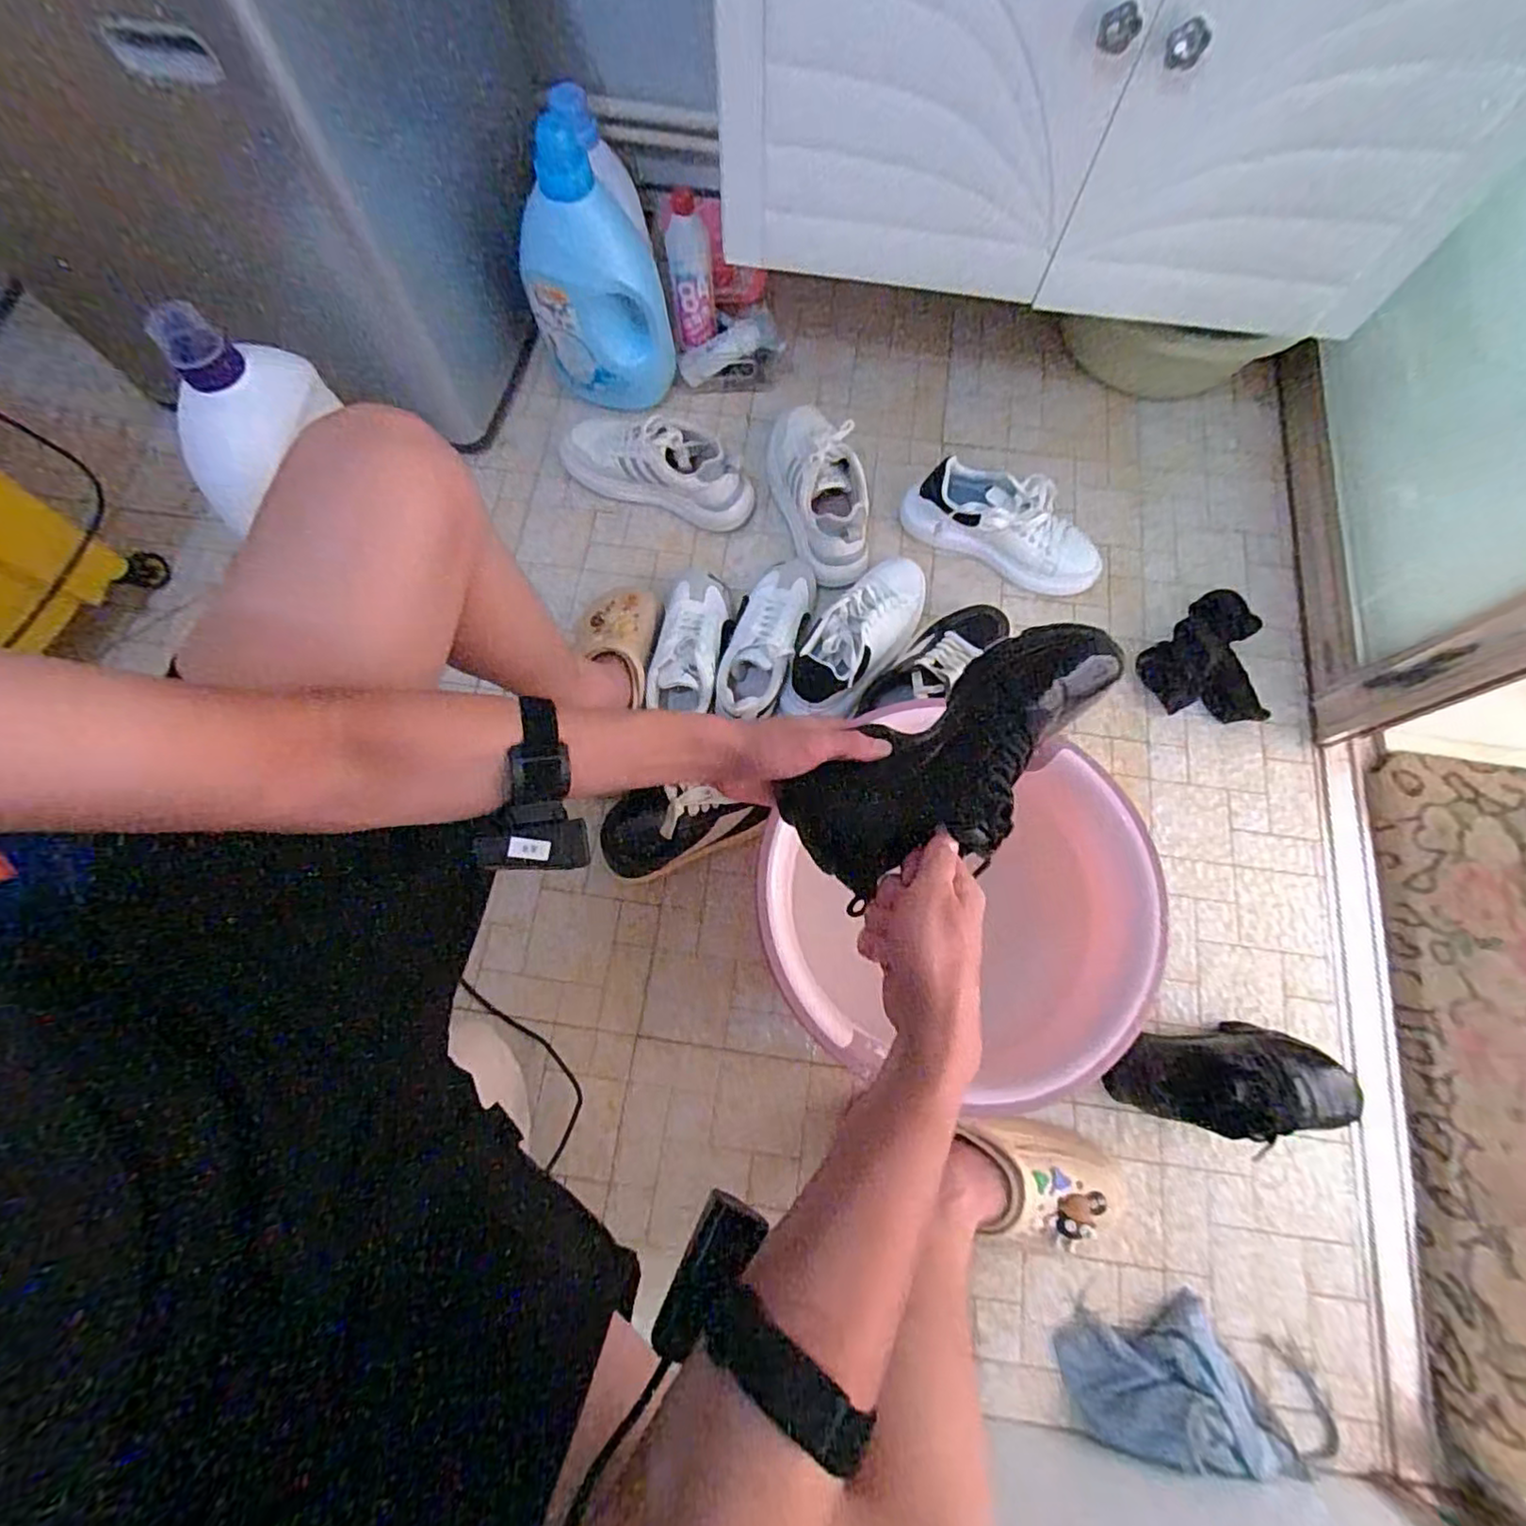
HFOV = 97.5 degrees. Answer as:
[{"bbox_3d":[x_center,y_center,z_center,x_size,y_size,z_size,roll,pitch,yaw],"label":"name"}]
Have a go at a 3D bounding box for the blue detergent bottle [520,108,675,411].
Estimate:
[{"bbox_3d":[-0.219,-0.639,0.902,0.171,0.337,0.084,10,72,2],"label":"blue detergent bottle"}]

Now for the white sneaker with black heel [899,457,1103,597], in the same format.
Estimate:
[{"bbox_3d":[0.336,-0.329,0.922,0.282,0.104,0.100,25,74,7],"label":"white sneaker with black heel"}]

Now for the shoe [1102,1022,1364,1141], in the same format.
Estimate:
[{"bbox_3d":[0.521,0.341,0.721,0.278,0.114,0.104,2,72,-1],"label":"shoe"}]

